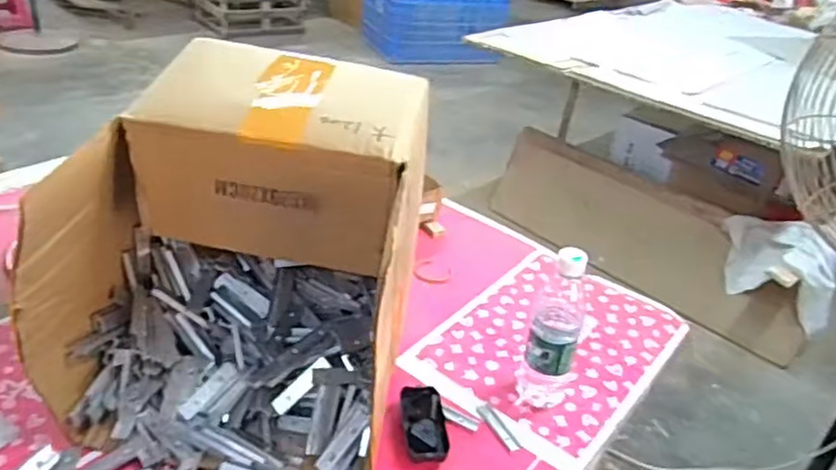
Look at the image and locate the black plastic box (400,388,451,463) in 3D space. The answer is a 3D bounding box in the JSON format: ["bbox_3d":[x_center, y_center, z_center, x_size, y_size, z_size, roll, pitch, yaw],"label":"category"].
[{"bbox_3d":[0.009,0.232,0.848,0.054,0.027,0.108,1,32,-11],"label":"black plastic box"}]

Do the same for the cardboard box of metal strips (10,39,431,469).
[{"bbox_3d":[-0.196,0.030,0.776,0.361,0.383,0.303,9,32,3],"label":"cardboard box of metal strips"}]

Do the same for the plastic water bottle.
[{"bbox_3d":[0.177,0.119,0.864,0.070,0.224,0.065,17,31,14],"label":"plastic water bottle"}]

